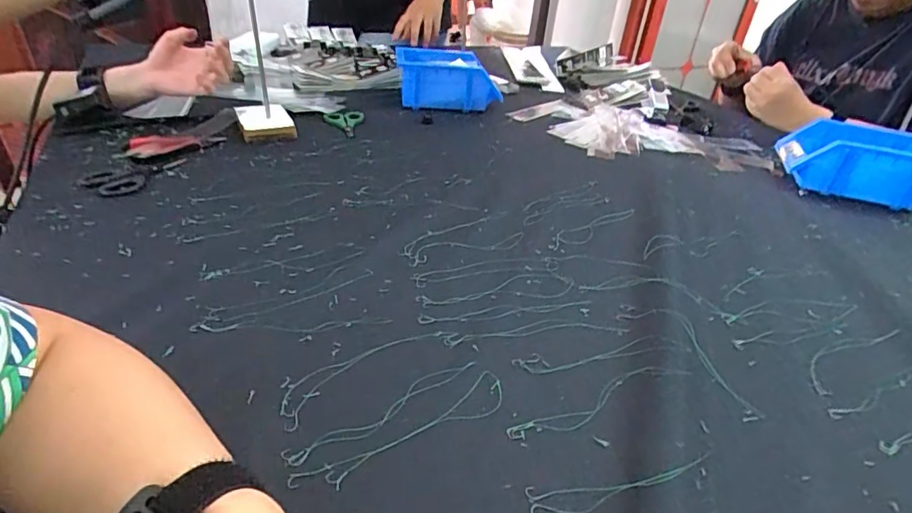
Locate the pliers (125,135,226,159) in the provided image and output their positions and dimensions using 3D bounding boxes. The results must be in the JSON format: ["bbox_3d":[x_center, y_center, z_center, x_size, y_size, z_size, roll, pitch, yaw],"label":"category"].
[{"bbox_3d":[-0.360,-0.145,0.674,0.112,0.017,0.042,-18,40,-33],"label":"pliers"}]

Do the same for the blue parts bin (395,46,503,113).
[{"bbox_3d":[-0.016,-0.319,0.938,0.163,0.093,0.131,-4,34,-15],"label":"blue parts bin"}]

